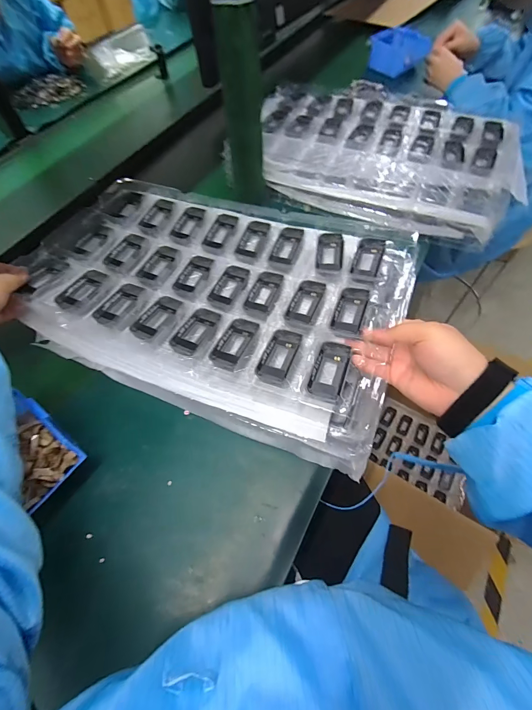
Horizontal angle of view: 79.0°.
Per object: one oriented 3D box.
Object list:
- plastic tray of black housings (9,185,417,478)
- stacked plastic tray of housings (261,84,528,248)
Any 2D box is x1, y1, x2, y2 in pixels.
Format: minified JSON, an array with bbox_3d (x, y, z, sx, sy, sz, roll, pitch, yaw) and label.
[{"bbox_3d":[-0.075,-0.090,0.440,0.493,0.047,0.327,17,61,14],"label":"plastic tray of black housings"},{"bbox_3d":[0.222,-0.399,0.645,0.502,0.088,0.313,21,62,16],"label":"stacked plastic tray of housings"}]

